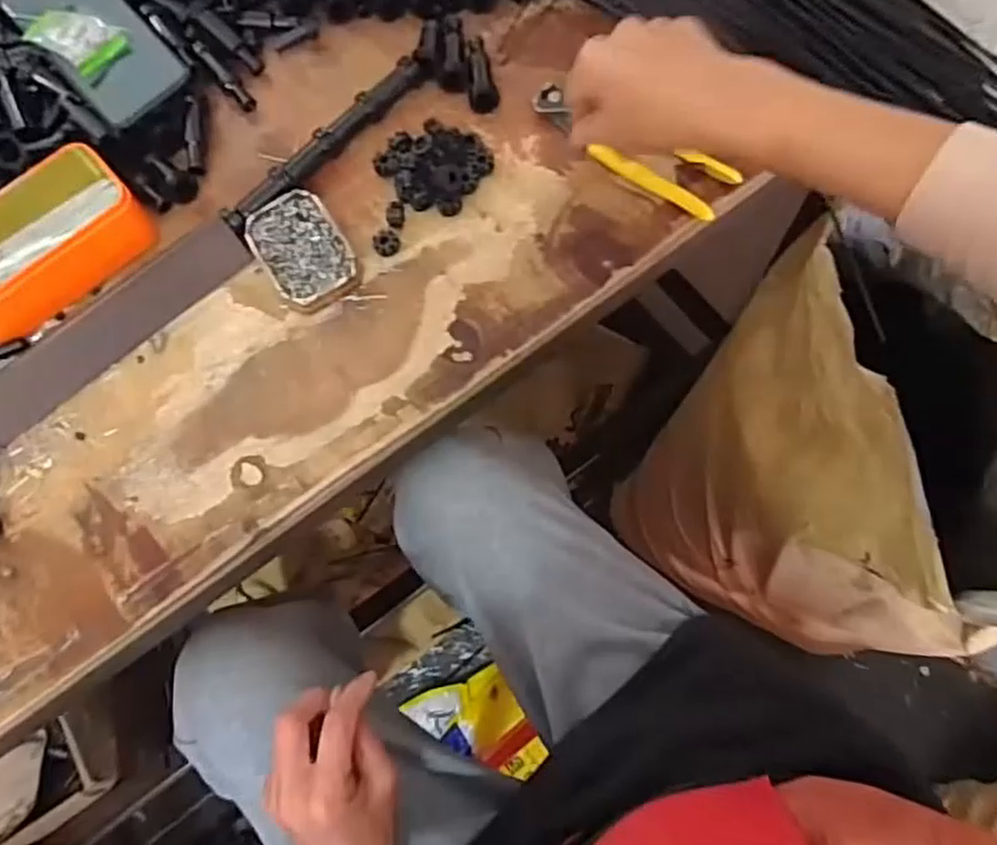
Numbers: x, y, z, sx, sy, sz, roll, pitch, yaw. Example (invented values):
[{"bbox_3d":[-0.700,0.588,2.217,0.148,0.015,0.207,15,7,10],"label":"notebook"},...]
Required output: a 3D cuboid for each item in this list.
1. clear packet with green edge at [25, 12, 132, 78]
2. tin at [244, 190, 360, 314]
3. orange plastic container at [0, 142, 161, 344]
[{"bbox_3d":[-0.325,-0.299,0.563,0.069,0.018,0.045,33,75,12],"label":"clear packet with green edge"},{"bbox_3d":[-0.143,-0.124,0.538,0.059,0.026,0.091,-31,73,-9],"label":"tin"},{"bbox_3d":[-0.337,-0.131,0.537,0.149,0.046,0.081,-40,74,-11],"label":"orange plastic container"}]

